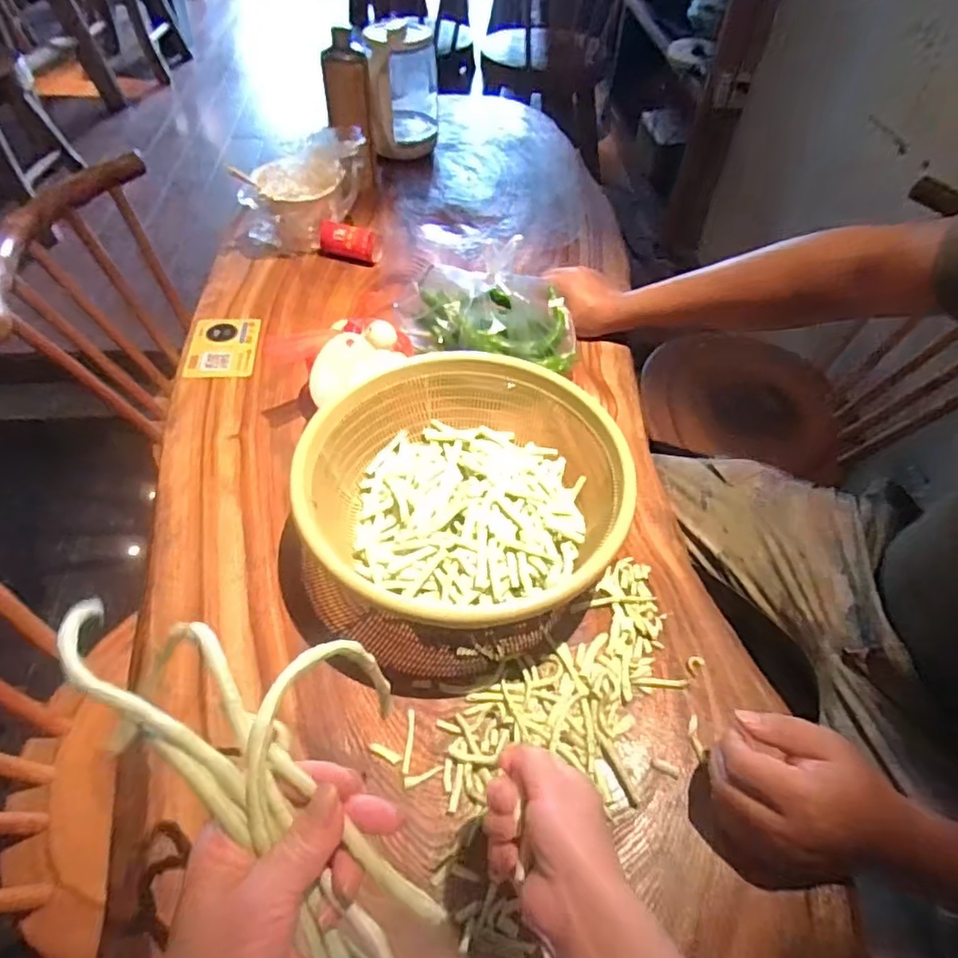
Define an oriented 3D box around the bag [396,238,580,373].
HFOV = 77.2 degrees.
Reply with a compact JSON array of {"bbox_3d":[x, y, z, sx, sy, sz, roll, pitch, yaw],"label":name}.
[{"bbox_3d":[0.012,-0.230,0.778,0.230,0.108,0.135,3,52,-1],"label":"bag"}]

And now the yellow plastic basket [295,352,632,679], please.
[{"bbox_3d":[-0.019,0.016,0.620,0.310,0.121,0.316,1,52,-2],"label":"yellow plastic basket"}]

